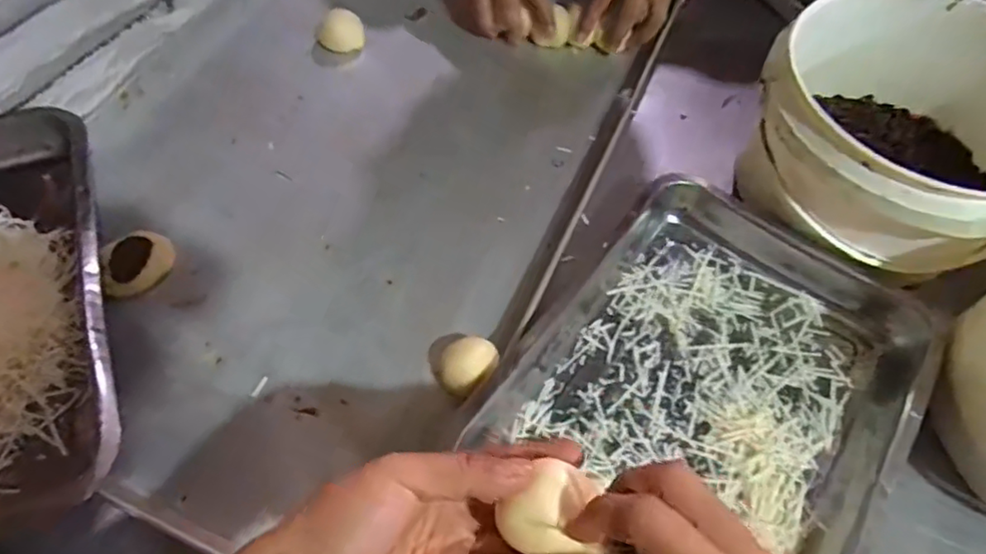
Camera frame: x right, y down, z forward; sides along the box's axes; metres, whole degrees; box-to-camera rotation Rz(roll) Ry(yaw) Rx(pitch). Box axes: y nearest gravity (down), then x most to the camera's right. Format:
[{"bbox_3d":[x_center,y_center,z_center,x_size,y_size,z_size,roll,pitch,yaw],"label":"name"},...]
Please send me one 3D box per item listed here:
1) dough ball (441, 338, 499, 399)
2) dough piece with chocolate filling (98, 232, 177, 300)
[{"bbox_3d":[-0.018,0.069,0.450,0.042,0.029,0.040,1,59,-1],"label":"dough ball"},{"bbox_3d":[-0.288,-0.013,0.490,0.050,0.019,0.053,-14,61,-10],"label":"dough piece with chocolate filling"}]

